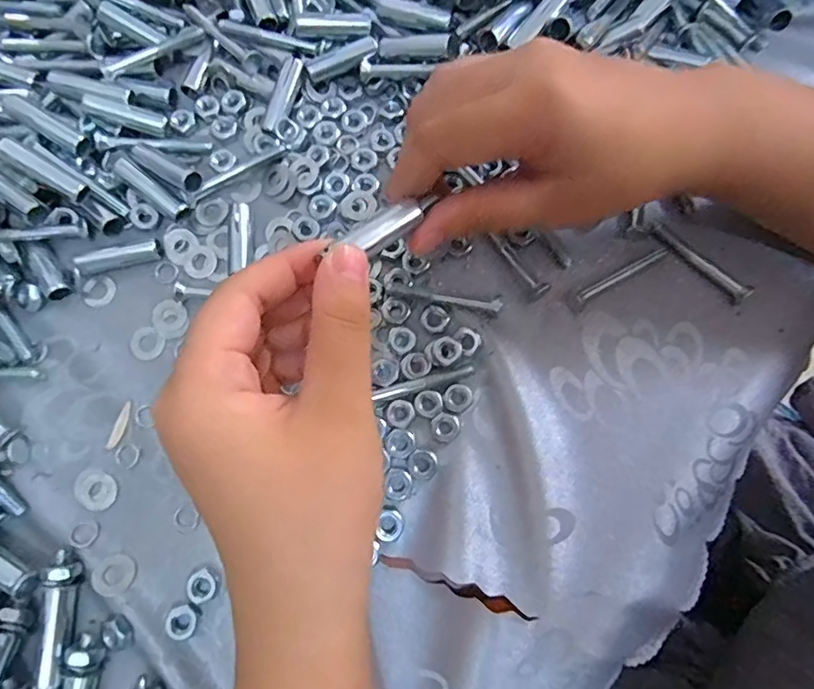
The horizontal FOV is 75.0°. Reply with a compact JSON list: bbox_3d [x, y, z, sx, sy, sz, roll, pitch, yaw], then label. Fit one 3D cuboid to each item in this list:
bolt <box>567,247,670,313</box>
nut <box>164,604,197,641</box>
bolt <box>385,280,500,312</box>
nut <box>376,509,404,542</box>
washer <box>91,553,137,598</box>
[{"bbox_3d":[0.105,-0.034,0.262,0.057,0.004,0.008,-32,78,-7],"label":"bolt"},{"bbox_3d":[-0.095,0.116,0.221,0.012,0.004,0.013,0,76,0],"label":"nut"},{"bbox_3d":[0.017,-0.023,0.254,0.055,0.011,0.006,10,76,3],"label":"bolt"},{"bbox_3d":[-0.007,0.079,0.231,0.012,0.004,0.011,-37,79,-8],"label":"nut"},{"bbox_3d":[-0.126,0.099,0.229,0.016,0.006,0.016,0,76,0],"label":"washer"}]

